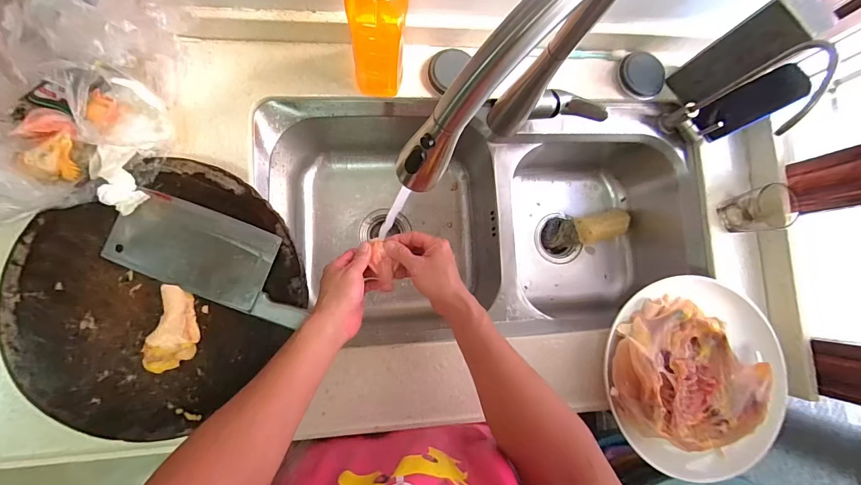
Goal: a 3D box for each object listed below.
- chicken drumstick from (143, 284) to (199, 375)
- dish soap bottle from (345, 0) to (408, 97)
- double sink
[{"bbox_3d":[-0.329,0.113,0.483,0.053,0.027,0.106,13,83,-5],"label":"chicken drumstick"},{"bbox_3d":[-0.068,-0.273,0.485,0.070,0.251,0.071,0,85,-7],"label":"dish soap bottle"},{"bbox_3d":[0.093,-0.037,0.724,0.736,0.228,0.383,-3,85,-7],"label":"double sink"}]

